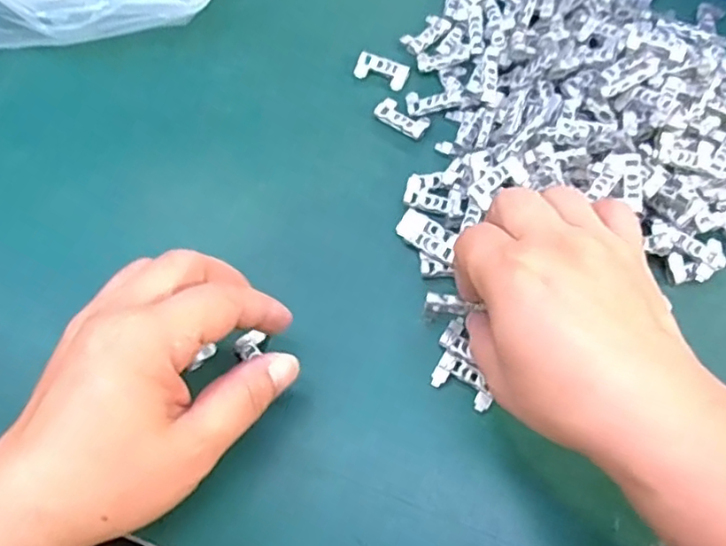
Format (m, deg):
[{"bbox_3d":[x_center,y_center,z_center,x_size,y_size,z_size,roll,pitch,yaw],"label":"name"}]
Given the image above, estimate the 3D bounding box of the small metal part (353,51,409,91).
[{"bbox_3d":[0.011,-0.118,0.364,0.029,0.005,0.017,22,68,8],"label":"small metal part"}]

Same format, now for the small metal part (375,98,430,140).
[{"bbox_3d":[0.022,-0.087,0.353,0.031,0.004,0.016,33,70,12],"label":"small metal part"}]

